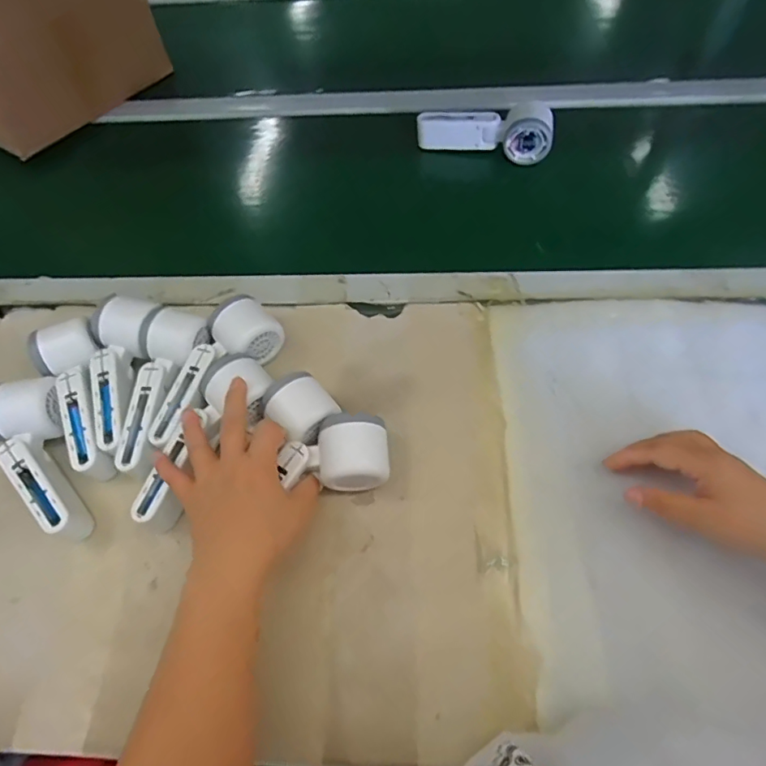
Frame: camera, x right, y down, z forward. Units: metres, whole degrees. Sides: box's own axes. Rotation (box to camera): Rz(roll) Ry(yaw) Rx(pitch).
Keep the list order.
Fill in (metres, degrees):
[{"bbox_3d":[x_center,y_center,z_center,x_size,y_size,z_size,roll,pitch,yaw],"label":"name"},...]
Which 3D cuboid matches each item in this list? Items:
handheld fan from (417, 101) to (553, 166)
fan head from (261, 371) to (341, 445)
[{"bbox_3d":[0.132,-0.333,0.643,0.167,0.052,0.058,12,62,10],"label":"handheld fan"},{"bbox_3d":[-0.073,0.028,0.458,0.066,0.043,0.055,40,70,22],"label":"fan head"}]

